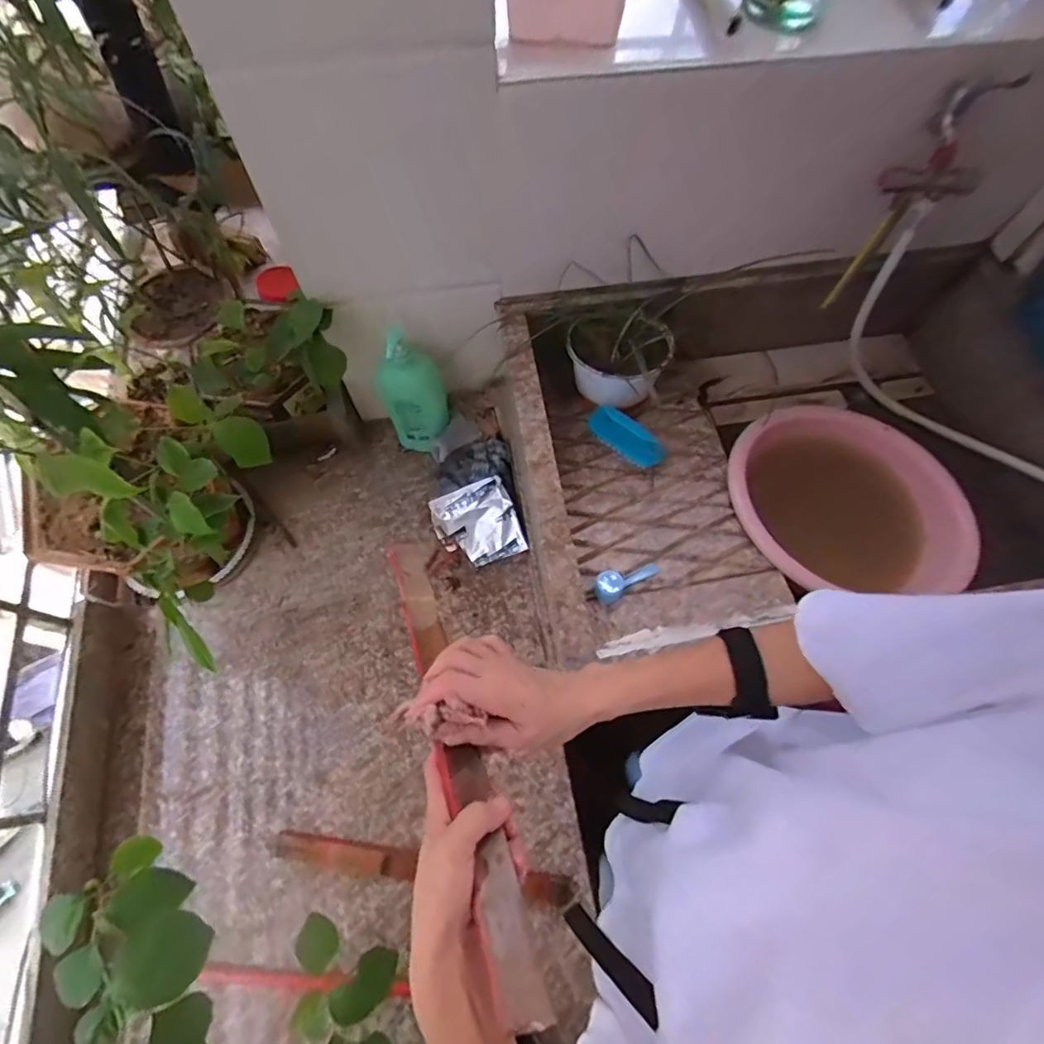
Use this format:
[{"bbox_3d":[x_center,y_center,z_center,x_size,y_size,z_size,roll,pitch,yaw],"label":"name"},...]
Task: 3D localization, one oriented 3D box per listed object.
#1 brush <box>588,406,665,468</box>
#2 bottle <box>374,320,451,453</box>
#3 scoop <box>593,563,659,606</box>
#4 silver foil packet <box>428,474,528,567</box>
[{"bbox_3d":[0.153,-0.124,0.809,0.121,0.051,0.032,35,71,12],"label":"brush"},{"bbox_3d":[-0.172,-0.205,0.903,0.090,0.269,0.074,13,67,4],"label":"bottle"},{"bbox_3d":[0.140,0.071,0.714,0.093,0.027,0.039,-21,69,-25],"label":"scoop"},{"bbox_3d":[-0.076,0.005,0.943,0.143,0.022,0.143,-25,74,12],"label":"silver foil packet"}]

